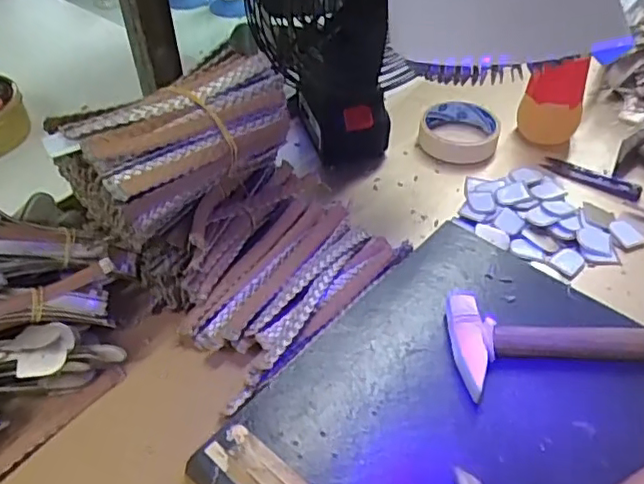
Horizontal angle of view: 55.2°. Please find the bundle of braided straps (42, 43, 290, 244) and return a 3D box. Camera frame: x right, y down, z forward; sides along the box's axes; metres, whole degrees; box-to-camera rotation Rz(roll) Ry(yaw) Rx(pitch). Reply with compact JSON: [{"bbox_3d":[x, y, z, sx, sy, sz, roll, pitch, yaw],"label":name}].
[{"bbox_3d":[-0.119,-0.079,0.506,0.098,0.086,0.180,31,53,28],"label":"bundle of braided straps"}]

